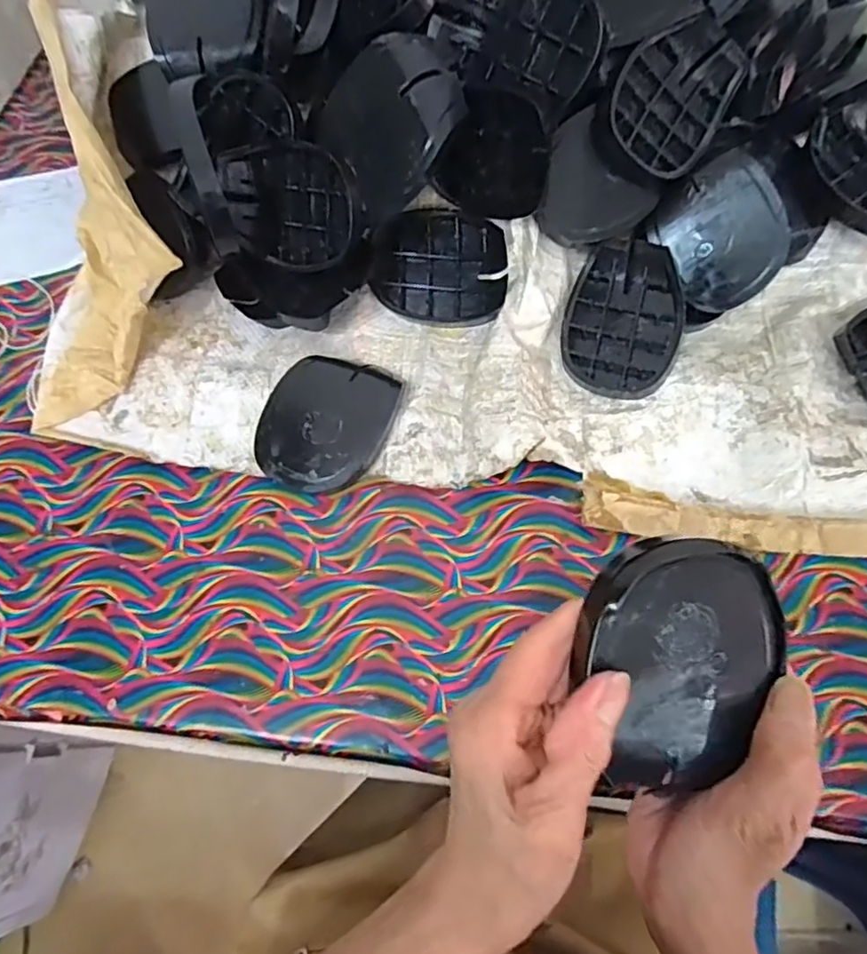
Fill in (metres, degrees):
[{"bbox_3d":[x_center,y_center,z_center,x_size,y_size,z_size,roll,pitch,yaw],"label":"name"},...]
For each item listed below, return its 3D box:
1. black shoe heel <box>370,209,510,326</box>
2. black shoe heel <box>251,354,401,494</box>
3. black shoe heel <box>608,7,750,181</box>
[{"bbox_3d":[0.005,-0.167,0.478,0.110,0.012,0.086,13,99,9],"label":"black shoe heel"},{"bbox_3d":[-0.081,-0.040,0.445,0.090,0.029,0.102,20,69,11],"label":"black shoe heel"},{"bbox_3d":[0.178,-0.279,0.440,0.083,0.019,0.118,44,80,-18],"label":"black shoe heel"}]

